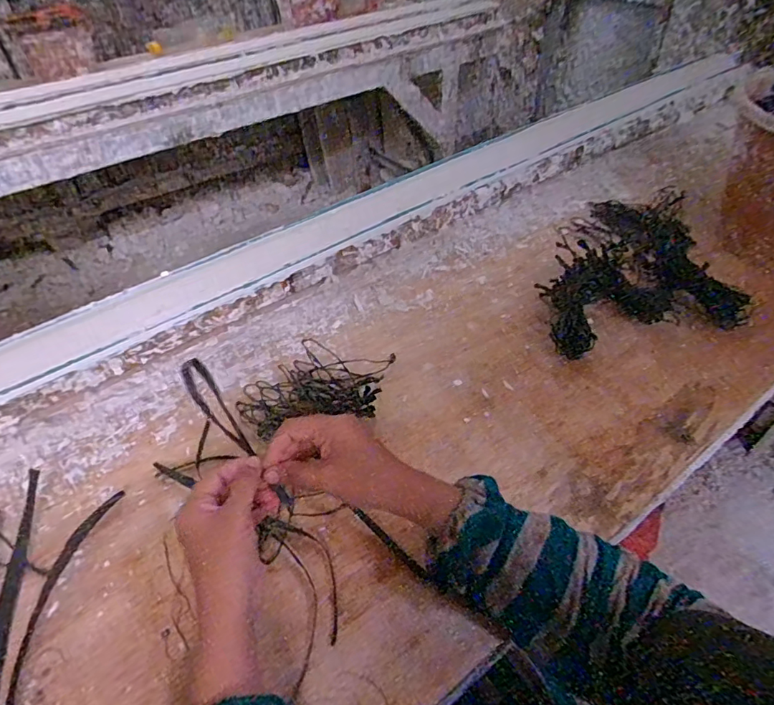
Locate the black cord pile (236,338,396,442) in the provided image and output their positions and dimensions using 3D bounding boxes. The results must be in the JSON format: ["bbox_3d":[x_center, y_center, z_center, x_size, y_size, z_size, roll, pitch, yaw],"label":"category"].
[{"bbox_3d":[-0.079,0.037,0.585,0.177,0.022,0.118,-15,47,-10],"label":"black cord pile"}]

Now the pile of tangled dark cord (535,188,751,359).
[{"bbox_3d":[0.336,-0.134,0.709,0.248,0.049,0.337,0,46,4],"label":"pile of tangled dark cord"}]

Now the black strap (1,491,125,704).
[{"bbox_3d":[-0.262,0.243,0.401,0.080,0.016,0.281,-15,47,-10],"label":"black strap"}]

